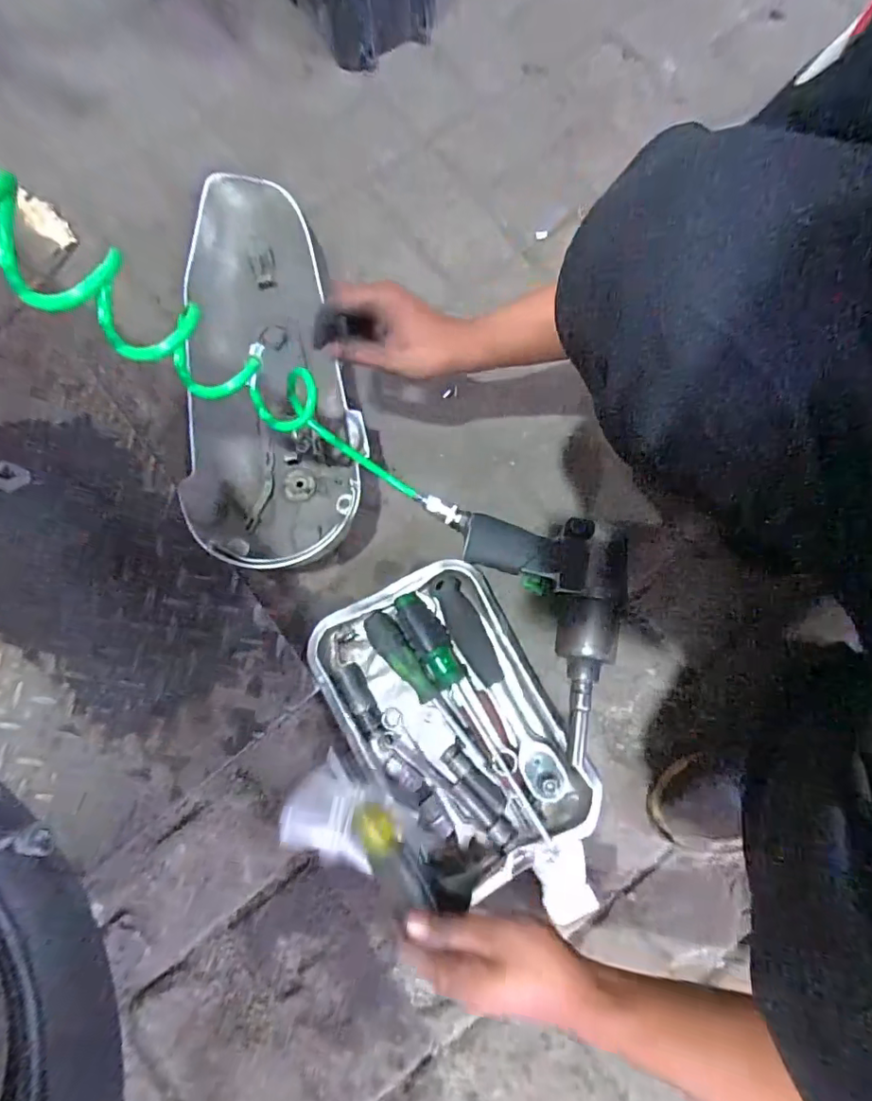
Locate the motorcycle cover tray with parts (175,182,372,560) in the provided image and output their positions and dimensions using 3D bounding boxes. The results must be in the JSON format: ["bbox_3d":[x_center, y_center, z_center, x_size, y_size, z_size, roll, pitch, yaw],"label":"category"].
[{"bbox_3d":[-0.187,-0.219,0.610,0.192,0.076,0.481,-6,79,-2],"label":"motorcycle cover tray with parts"}]

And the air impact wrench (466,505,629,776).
[{"bbox_3d":[0.107,0.088,0.565,0.166,0.079,0.241,5,79,0],"label":"air impact wrench"}]

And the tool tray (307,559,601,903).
[{"bbox_3d":[0.020,0.168,0.560,0.207,0.043,0.305,-34,81,-7],"label":"tool tray"}]

